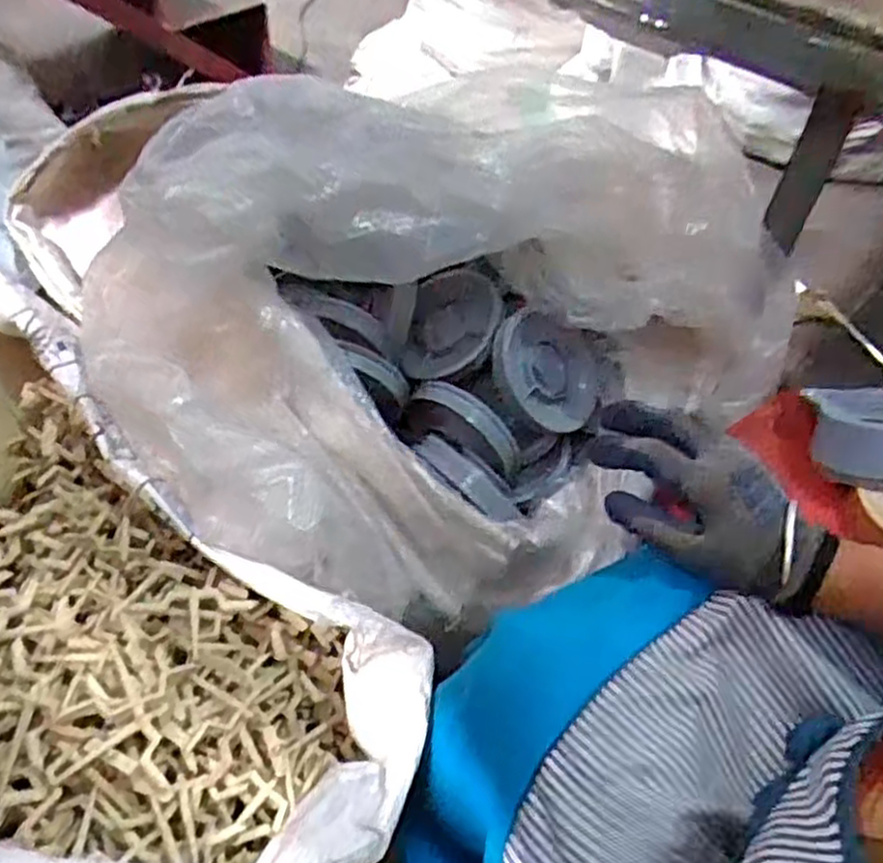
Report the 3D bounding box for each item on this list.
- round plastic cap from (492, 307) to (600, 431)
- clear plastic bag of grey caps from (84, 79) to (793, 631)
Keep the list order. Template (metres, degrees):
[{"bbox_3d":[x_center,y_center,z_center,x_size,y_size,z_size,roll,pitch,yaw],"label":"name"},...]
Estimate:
[{"bbox_3d":[0.113,-0.065,0.810,0.125,0.107,0.018,22,10,-12],"label":"round plastic cap"},{"bbox_3d":[0.004,-0.102,0.724,0.595,0.329,0.425,-28,57,-26],"label":"clear plastic bag of grey caps"}]

